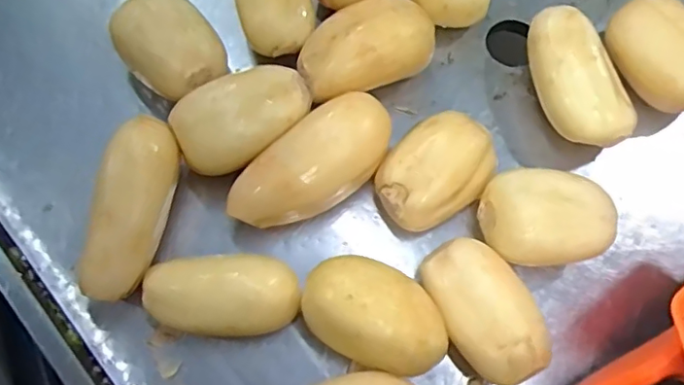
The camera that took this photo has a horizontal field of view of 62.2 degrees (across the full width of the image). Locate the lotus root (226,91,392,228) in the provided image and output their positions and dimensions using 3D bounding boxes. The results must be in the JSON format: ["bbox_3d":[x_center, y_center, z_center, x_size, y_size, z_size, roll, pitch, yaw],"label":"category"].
[{"bbox_3d":[-0.030,-0.023,0.519,0.162,0.059,0.077,-40,78,-12],"label":"lotus root"}]

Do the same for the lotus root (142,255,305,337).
[{"bbox_3d":[-0.106,0.093,0.509,0.135,0.054,0.067,-4,73,-2],"label":"lotus root"}]

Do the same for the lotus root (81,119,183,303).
[{"bbox_3d":[-0.185,0.015,0.499,0.051,0.058,0.158,14,73,3],"label":"lotus root"}]

